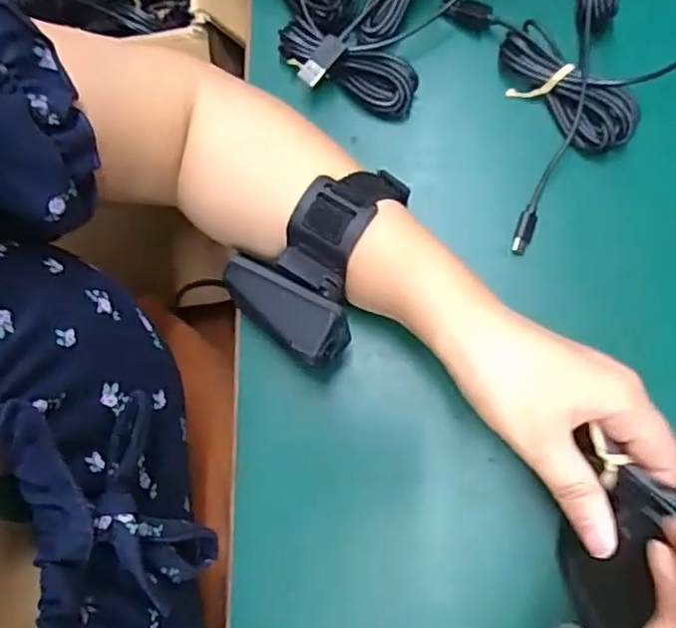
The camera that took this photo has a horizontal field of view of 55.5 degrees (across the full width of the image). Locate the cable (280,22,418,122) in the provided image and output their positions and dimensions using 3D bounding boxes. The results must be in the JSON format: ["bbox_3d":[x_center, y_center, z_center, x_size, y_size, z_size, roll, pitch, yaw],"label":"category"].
[{"bbox_3d":[0.004,-0.146,0.377,0.086,0.023,0.033,22,79,6],"label":"cable"}]

